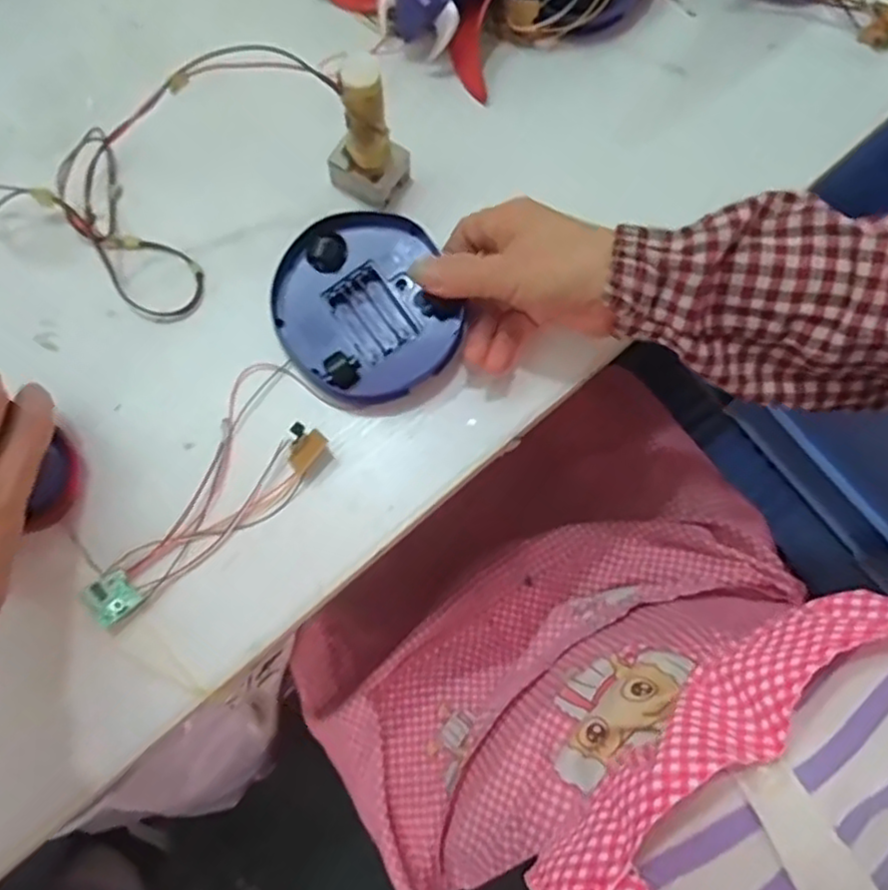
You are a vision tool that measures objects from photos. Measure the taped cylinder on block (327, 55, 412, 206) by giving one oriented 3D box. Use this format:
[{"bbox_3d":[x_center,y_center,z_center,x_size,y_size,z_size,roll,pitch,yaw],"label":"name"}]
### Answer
[{"bbox_3d":[-0.045,-0.183,0.403,0.040,0.094,0.032,30,77,5],"label":"taped cylinder on block"}]

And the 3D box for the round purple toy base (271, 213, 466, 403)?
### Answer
[{"bbox_3d":[-0.047,-0.081,0.408,0.098,0.026,0.104,0,76,-2],"label":"round purple toy base"}]

